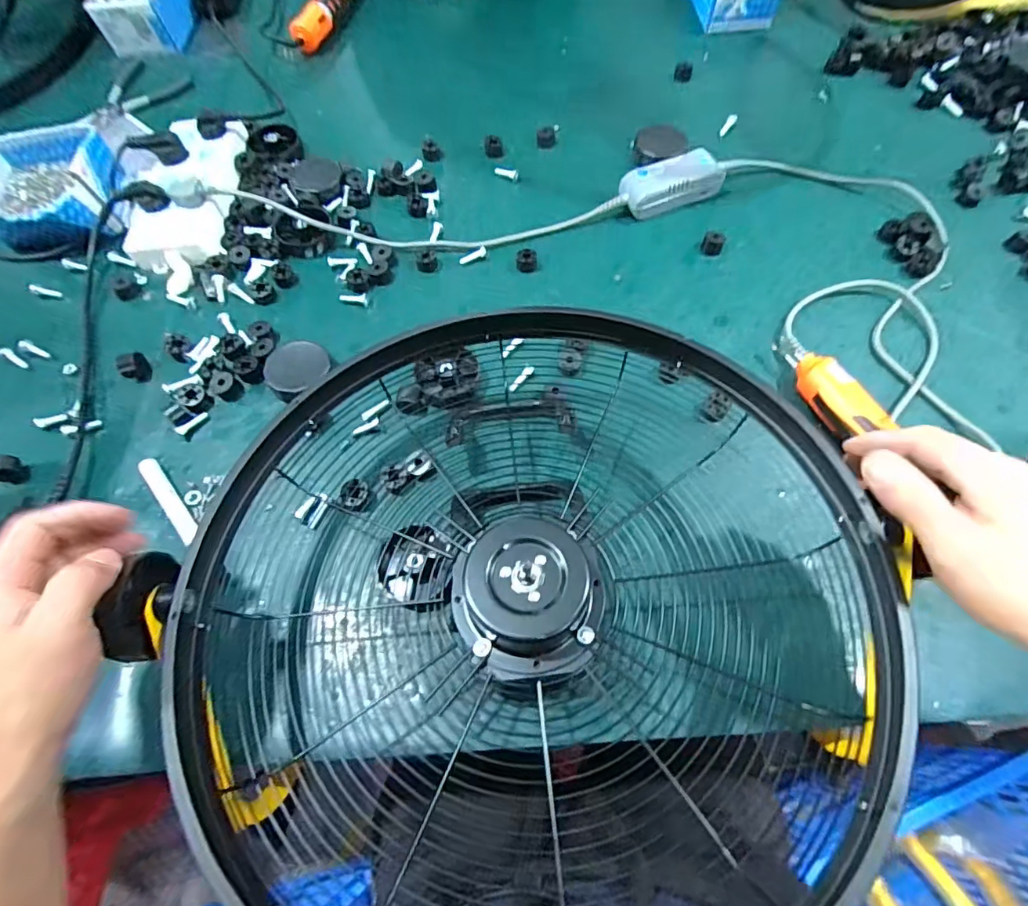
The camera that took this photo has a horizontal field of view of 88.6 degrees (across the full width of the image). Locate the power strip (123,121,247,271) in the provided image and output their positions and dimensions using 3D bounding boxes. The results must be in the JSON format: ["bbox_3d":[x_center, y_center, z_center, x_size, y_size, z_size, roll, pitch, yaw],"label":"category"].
[{"bbox_3d":[-0.397,-0.322,0.642,0.116,0.047,0.217,0,63,0],"label":"power strip"}]

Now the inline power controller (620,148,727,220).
[{"bbox_3d":[0.195,-0.330,0.643,0.127,0.038,0.055,-19,65,-9],"label":"inline power controller"}]

